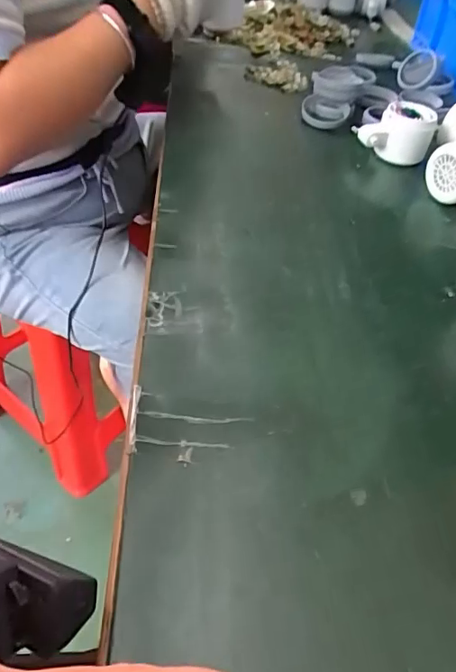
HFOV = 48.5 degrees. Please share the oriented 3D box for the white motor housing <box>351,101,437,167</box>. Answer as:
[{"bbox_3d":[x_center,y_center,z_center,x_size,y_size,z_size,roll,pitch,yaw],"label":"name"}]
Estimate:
[{"bbox_3d":[0.194,-0.237,0.585,0.076,0.051,0.076,-13,49,-19],"label":"white motor housing"}]

